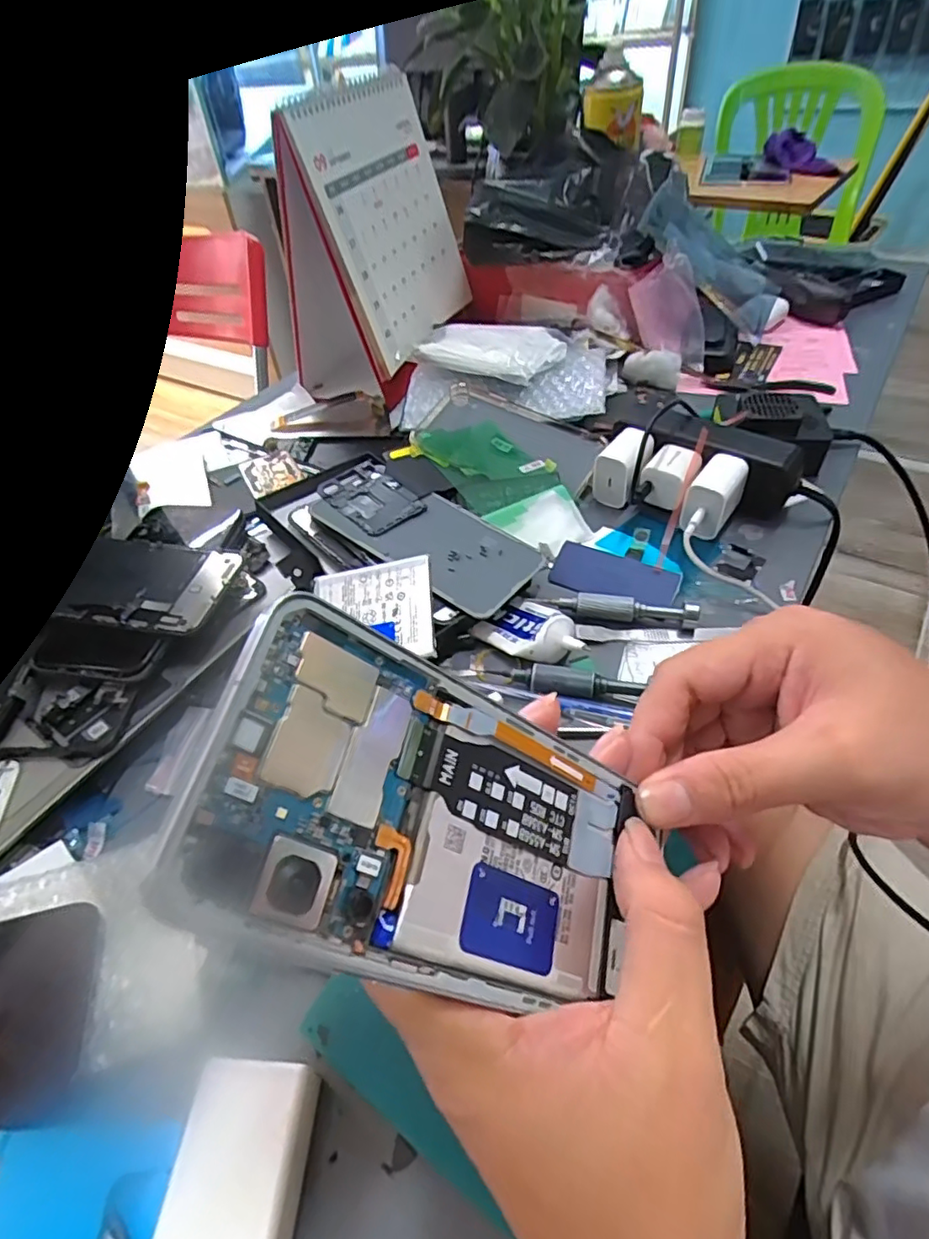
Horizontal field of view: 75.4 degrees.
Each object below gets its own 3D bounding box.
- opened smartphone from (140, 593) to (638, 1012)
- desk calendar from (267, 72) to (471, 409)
[{"bbox_3d":[-0.003,0.054,0.162,0.004,0.136,0.076,-24,43,48],"label":"opened smartphone"},{"bbox_3d":[-0.092,-0.365,0.571,0.127,0.199,0.199,13,49,17],"label":"desk calendar"}]

